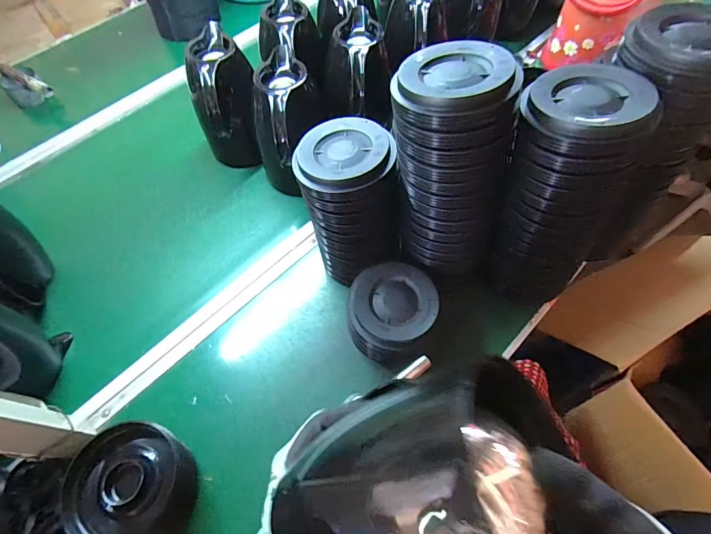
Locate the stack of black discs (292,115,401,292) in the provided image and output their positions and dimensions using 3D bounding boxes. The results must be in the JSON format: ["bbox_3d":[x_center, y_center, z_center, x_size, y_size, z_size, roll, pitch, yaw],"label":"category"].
[{"bbox_3d":[-0.008,-0.073,0.546,0.115,0.216,0.132,-14,60,-6],"label":"stack of black discs"}]

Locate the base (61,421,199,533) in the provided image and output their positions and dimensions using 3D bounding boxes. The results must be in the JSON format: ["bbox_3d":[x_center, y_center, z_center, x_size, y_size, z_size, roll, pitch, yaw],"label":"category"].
[{"bbox_3d":[-0.251,0.252,0.459,0.122,0.080,0.119,-1,60,2],"label":"base"}]

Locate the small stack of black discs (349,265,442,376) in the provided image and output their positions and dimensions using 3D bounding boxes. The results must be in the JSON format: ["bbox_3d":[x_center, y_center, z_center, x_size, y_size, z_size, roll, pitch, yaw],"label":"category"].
[{"bbox_3d":[0.049,0.071,0.544,0.119,0.094,0.123,16,62,11],"label":"small stack of black discs"}]

